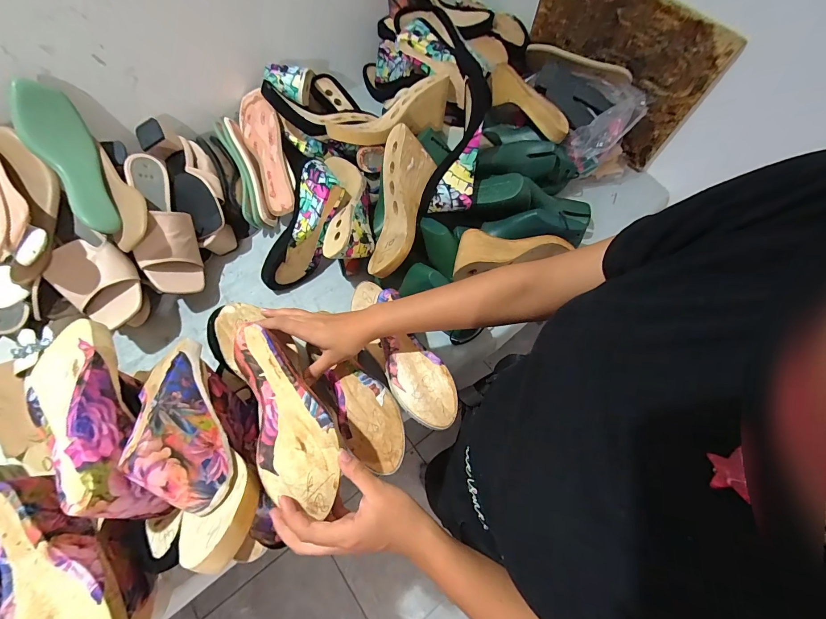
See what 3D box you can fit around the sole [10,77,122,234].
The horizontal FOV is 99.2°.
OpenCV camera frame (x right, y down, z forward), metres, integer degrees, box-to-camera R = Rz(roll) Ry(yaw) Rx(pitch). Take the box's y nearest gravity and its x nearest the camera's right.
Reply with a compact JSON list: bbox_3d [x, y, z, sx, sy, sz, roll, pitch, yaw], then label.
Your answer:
[{"bbox_3d":[-0.510,-0.219,0.531,0.032,0.079,0.224,-19,100,19],"label":"sole"}]

